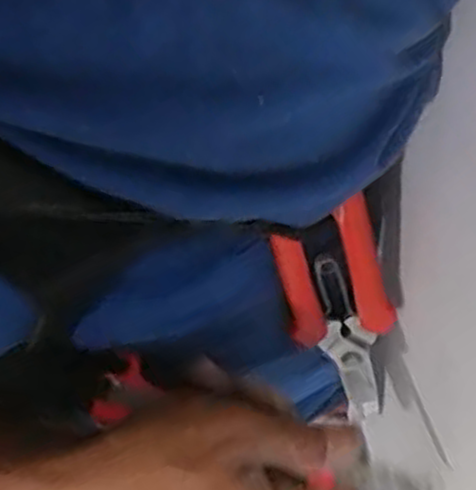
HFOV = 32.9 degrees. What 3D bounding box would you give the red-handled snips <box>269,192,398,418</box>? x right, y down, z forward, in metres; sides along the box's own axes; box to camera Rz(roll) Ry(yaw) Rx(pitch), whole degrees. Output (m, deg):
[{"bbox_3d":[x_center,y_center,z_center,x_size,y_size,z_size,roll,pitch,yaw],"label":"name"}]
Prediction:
[{"bbox_3d":[0.055,0.036,0.421,0.052,0.146,0.018,-15,40,12],"label":"red-handled snips"}]

